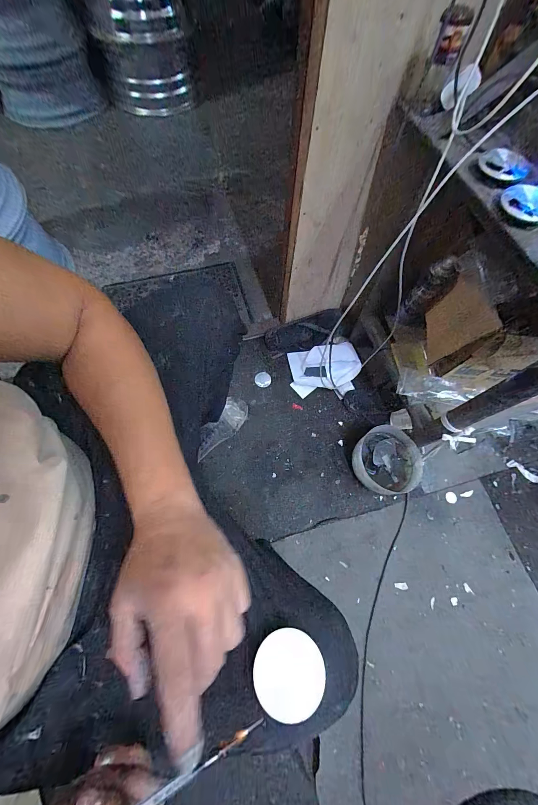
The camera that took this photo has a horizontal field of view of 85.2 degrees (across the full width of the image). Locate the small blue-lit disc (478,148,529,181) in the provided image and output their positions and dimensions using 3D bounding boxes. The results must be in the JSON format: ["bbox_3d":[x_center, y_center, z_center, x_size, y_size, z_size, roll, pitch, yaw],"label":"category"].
[{"bbox_3d":[0.292,-0.299,0.367,0.045,0.014,0.057,-30,72,-13],"label":"small blue-lit disc"}]

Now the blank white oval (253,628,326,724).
[{"bbox_3d":[0.017,0.222,0.241,0.055,0.009,0.056,42,72,14],"label":"blank white oval"}]

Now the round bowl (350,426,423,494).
[{"bbox_3d":[0.301,0.152,0.754,0.168,0.086,0.161,1,67,-2],"label":"round bowl"}]

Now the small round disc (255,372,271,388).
[{"bbox_3d":[-0.019,-0.068,0.878,0.048,0.009,0.046,1,67,-2],"label":"small round disc"}]

